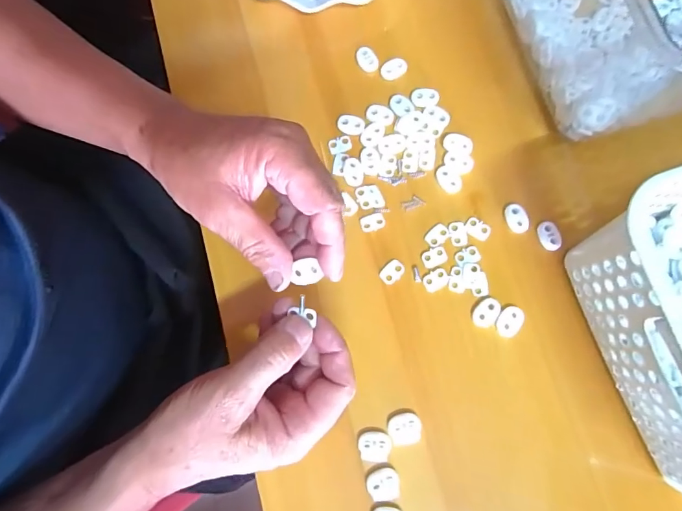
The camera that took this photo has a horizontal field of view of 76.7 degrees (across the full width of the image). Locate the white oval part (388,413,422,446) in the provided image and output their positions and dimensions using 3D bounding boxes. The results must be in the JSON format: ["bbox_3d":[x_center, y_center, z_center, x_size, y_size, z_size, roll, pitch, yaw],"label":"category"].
[{"bbox_3d":[0.045,0.122,0.303,0.023,0.004,0.021,-1,78,1],"label":"white oval part"}]

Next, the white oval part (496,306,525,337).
[{"bbox_3d":[0.124,0.049,0.316,0.016,0.004,0.023,29,80,6],"label":"white oval part"}]

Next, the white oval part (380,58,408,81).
[{"bbox_3d":[0.044,-0.155,0.361,0.021,0.010,0.013,-22,79,-4],"label":"white oval part"}]

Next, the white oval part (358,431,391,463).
[{"bbox_3d":[0.024,0.133,0.299,0.023,0.004,0.019,4,78,2],"label":"white oval part"}]

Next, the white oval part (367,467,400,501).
[{"bbox_3d":[0.029,0.157,0.295,0.022,0.004,0.020,-7,78,-1],"label":"white oval part"}]

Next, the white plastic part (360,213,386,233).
[{"bbox_3d":[0.025,-0.026,0.336,0.019,0.004,0.013,-19,79,-3],"label":"white plastic part"}]

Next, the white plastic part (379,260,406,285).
[{"bbox_3d":[0.039,0.013,0.328,0.019,0.004,0.014,-44,81,-8],"label":"white plastic part"}]

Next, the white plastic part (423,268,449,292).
[{"bbox_3d":[0.072,0.018,0.324,0.020,0.004,0.014,-32,80,-6],"label":"white plastic part"}]

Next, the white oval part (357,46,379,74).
[{"bbox_3d":[0.022,-0.164,0.359,0.014,0.004,0.021,-29,79,-5],"label":"white oval part"}]

